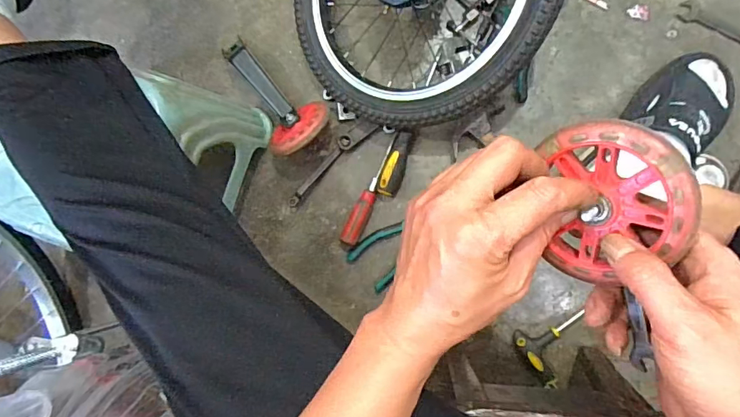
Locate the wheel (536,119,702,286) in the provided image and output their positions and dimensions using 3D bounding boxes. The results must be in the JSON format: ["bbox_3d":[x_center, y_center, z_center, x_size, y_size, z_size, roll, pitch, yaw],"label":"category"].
[{"bbox_3d":[0.146,-0.002,0.287,0.091,0.024,0.099,-6,101,44],"label":"wheel"}]

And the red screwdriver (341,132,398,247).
[{"bbox_3d":[0.002,-0.027,0.702,0.029,0.023,0.182,25,94,7],"label":"red screwdriver"}]

